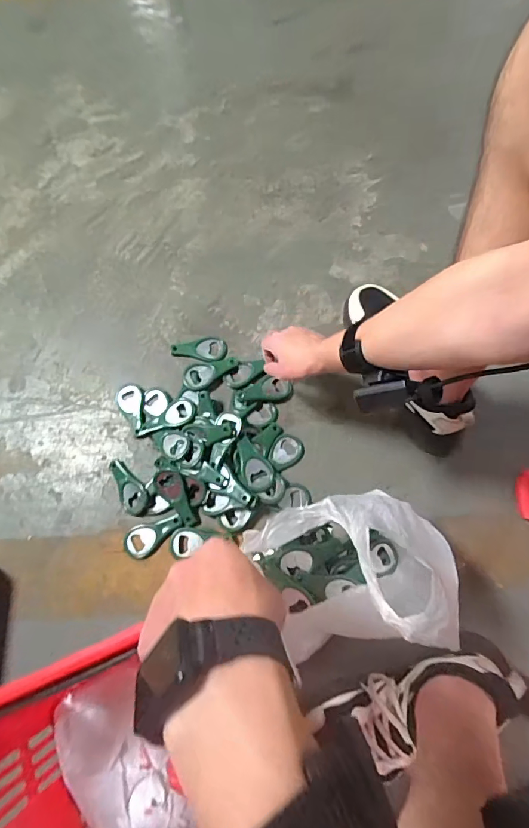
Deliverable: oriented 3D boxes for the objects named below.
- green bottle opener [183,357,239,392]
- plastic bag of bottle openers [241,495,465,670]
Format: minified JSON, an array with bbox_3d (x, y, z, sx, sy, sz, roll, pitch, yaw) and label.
[{"bbox_3d":[-0.090,-0.072,0.694,0.092,0.012,0.045,-31,74,-8],"label":"green bottle opener"},{"bbox_3d":[0.101,0.148,0.466,0.213,0.309,0.131,-8,72,-1],"label":"plastic bag of bottle openers"}]

